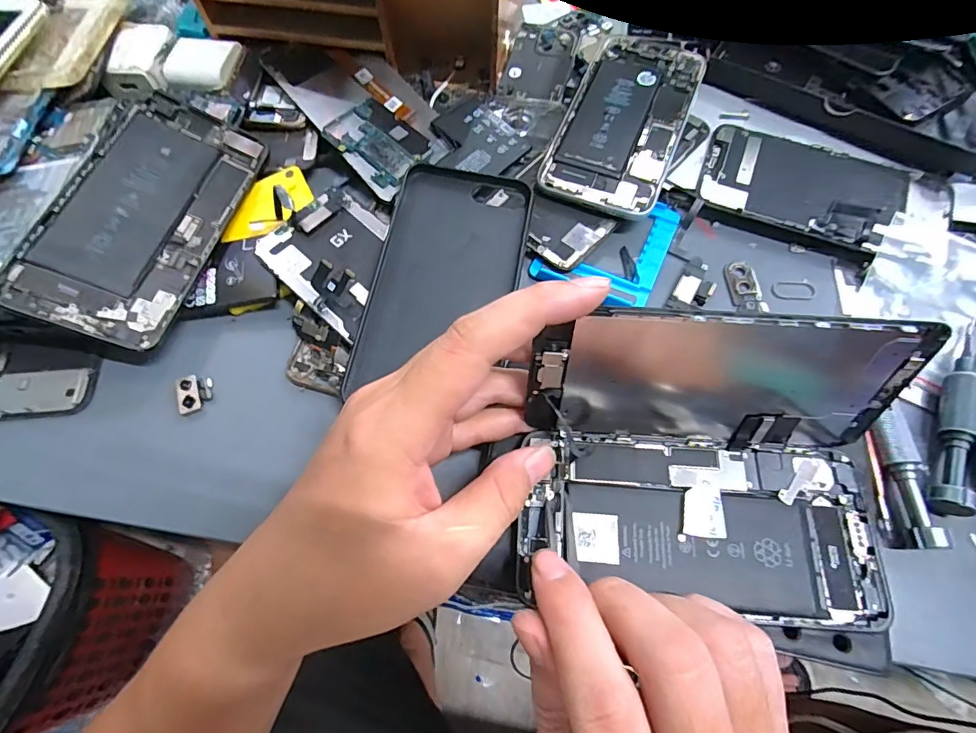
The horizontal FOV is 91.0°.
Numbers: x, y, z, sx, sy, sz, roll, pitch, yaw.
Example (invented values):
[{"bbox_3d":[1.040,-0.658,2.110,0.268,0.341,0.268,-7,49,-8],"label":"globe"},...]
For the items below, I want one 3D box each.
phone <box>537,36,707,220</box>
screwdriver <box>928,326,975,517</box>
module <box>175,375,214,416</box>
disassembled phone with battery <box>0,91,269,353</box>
[{"bbox_3d":[0.092,-0.165,0.319,0.074,0.014,0.152,22,68,10],"label":"phone"},{"bbox_3d":[0.239,0.025,0.243,0.014,0.013,0.102,24,68,10],"label":"screwdriver"},{"bbox_3d":[-0.158,0.014,0.258,0.017,0.008,0.021,-16,67,-7],"label":"module"},{"bbox_3d":[-0.191,-0.087,0.270,0.074,0.004,0.151,23,66,-17],"label":"disassembled phone with battery"}]

